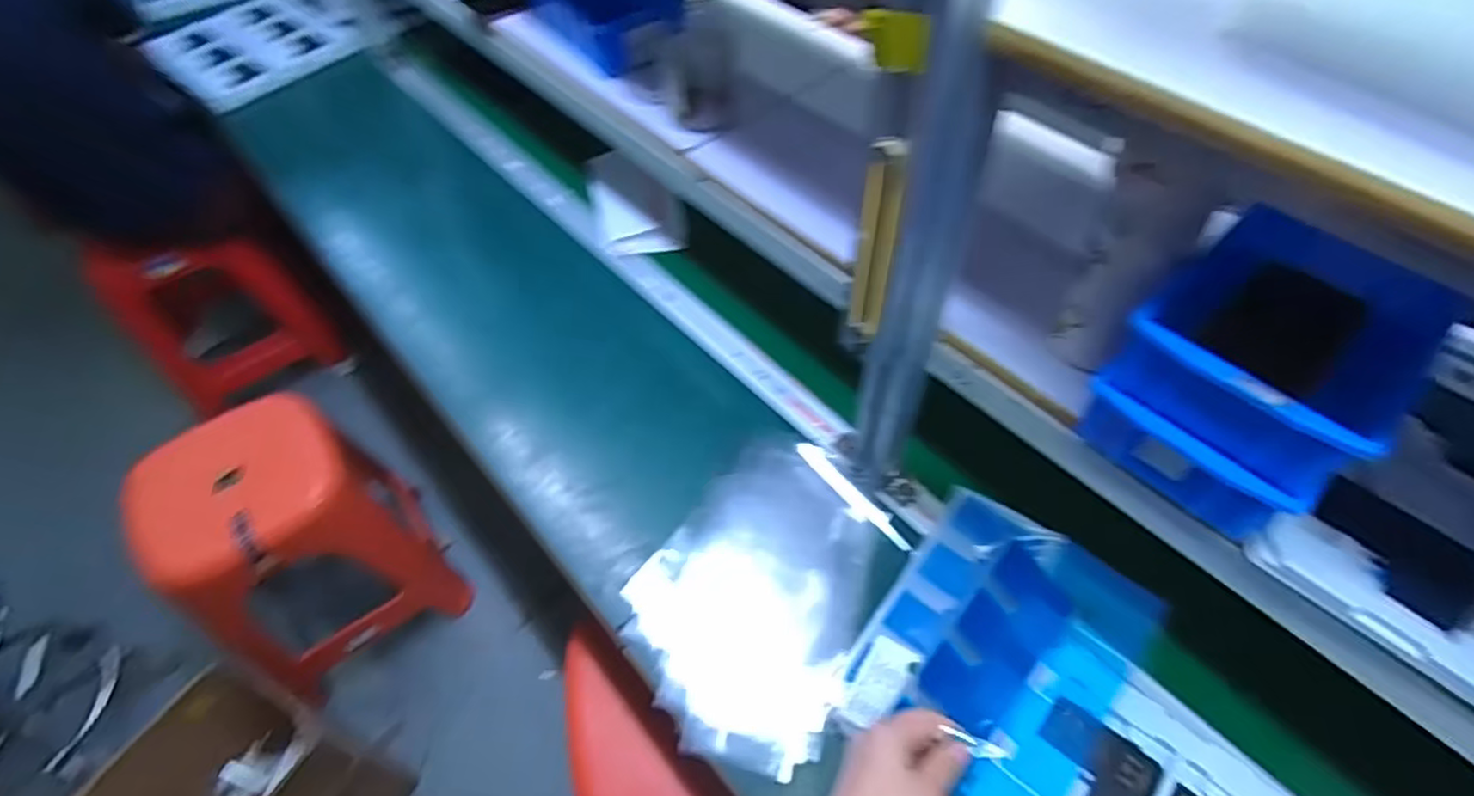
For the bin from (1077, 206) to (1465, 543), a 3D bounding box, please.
[{"bbox_3d":[0.341,-0.016,0.451,0.167,0.118,0.128,-36,61,-22],"label":"bin"}]

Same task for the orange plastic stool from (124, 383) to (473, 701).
[{"bbox_3d":[-0.746,0.255,1.202,0.331,0.419,0.325,-37,61,-23],"label":"orange plastic stool"}]

